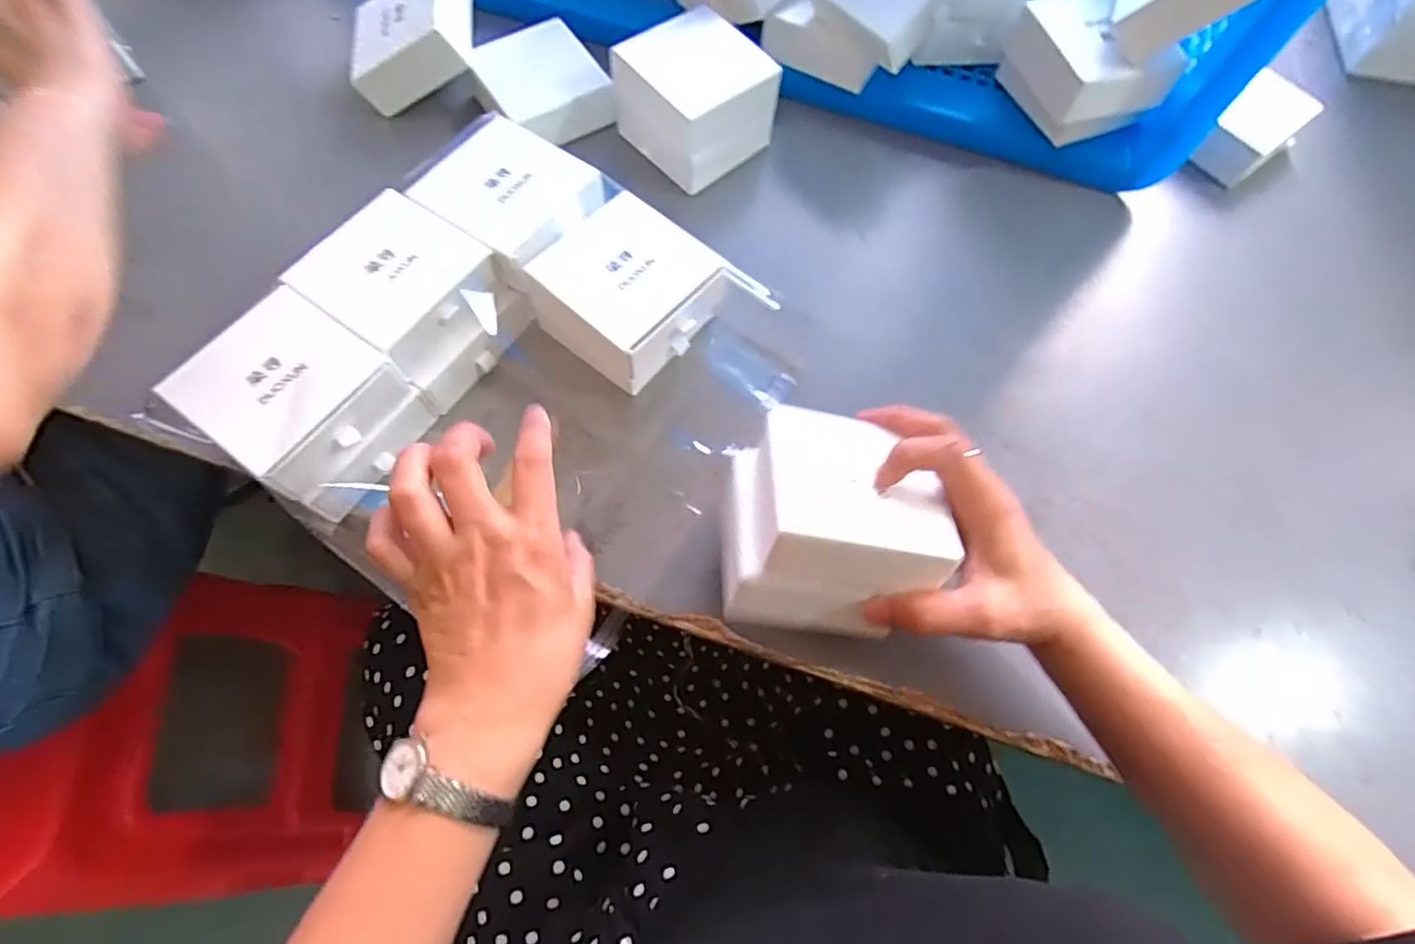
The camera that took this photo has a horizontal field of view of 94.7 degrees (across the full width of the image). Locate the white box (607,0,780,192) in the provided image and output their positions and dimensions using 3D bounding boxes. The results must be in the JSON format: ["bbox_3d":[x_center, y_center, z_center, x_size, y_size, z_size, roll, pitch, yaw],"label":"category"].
[{"bbox_3d":[-0.010,-0.294,0.516,0.091,0.067,0.095,-38,75,-16],"label":"white box"}]

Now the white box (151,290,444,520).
[{"bbox_3d":[-0.241,-0.041,0.395,0.104,0.066,0.094,32,71,9],"label":"white box"}]

